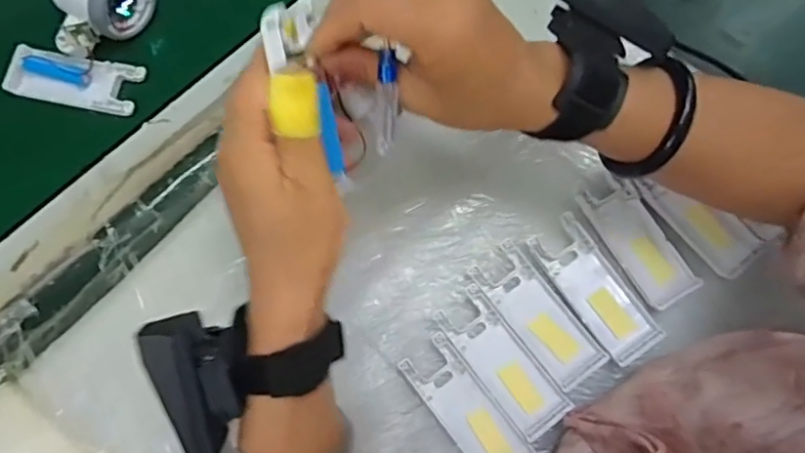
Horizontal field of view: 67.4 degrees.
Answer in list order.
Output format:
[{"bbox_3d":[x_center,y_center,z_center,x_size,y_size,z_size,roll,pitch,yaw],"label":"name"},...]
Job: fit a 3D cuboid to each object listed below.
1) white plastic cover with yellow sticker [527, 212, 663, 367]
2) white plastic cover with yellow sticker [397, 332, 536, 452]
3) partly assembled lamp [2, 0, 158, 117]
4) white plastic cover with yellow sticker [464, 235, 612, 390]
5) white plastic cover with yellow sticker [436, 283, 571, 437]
[{"bbox_3d":[0.134,0.043,0.420,0.041,0.006,0.103,-34,79,-6],"label":"white plastic cover with yellow sticker"},{"bbox_3d":[0.045,0.125,0.408,0.038,0.006,0.104,-37,79,-7],"label":"white plastic cover with yellow sticker"},{"bbox_3d":[-0.248,-0.154,0.461,0.101,0.049,0.112,14,78,4],"label":"partly assembled lamp"},{"bbox_3d":[0.095,0.061,0.422,0.039,0.007,0.103,-38,80,-7],"label":"white plastic cover with yellow sticker"},{"bbox_3d":[0.069,0.092,0.414,0.039,0.011,0.103,-37,79,-7],"label":"white plastic cover with yellow sticker"}]

